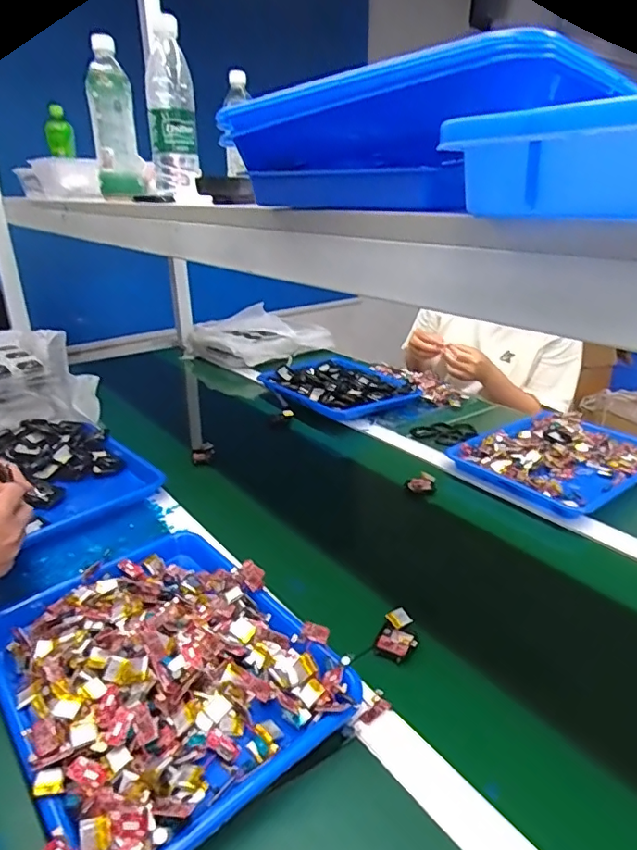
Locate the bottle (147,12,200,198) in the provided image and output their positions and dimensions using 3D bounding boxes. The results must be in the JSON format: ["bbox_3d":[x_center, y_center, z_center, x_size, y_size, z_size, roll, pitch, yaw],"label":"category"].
[{"bbox_3d":[-0.209,-0.443,0.754,0.063,0.212,0.078,-5,24,-10],"label":"bottle"}]

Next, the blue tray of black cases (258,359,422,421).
[{"bbox_3d":[0.042,-0.088,1.202,0.236,0.053,0.329,-17,29,-33],"label":"blue tray of black cases"}]

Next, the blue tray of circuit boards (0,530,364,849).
[{"bbox_3d":[-0.149,0.217,0.509,0.256,0.057,0.329,-19,29,-35],"label":"blue tray of circuit boards"}]

